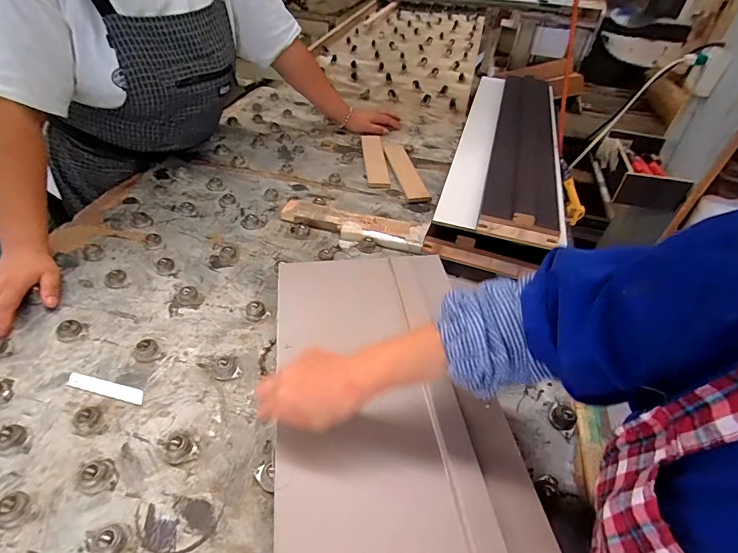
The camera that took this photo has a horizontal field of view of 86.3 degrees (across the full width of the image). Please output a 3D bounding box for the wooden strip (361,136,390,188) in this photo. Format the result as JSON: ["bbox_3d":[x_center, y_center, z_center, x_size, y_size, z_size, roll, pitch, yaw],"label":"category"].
[{"bbox_3d":[0.015,-0.273,0.929,0.051,0.009,0.224,-1,44,-6],"label":"wooden strip"}]

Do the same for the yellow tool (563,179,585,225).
[{"bbox_3d":[0.496,-0.180,0.964,0.048,0.131,0.045,-4,34,37],"label":"yellow tool"}]

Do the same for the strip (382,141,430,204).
[{"bbox_3d":[0.081,-0.249,0.906,0.048,0.013,0.271,-5,45,-10],"label":"strip"}]

